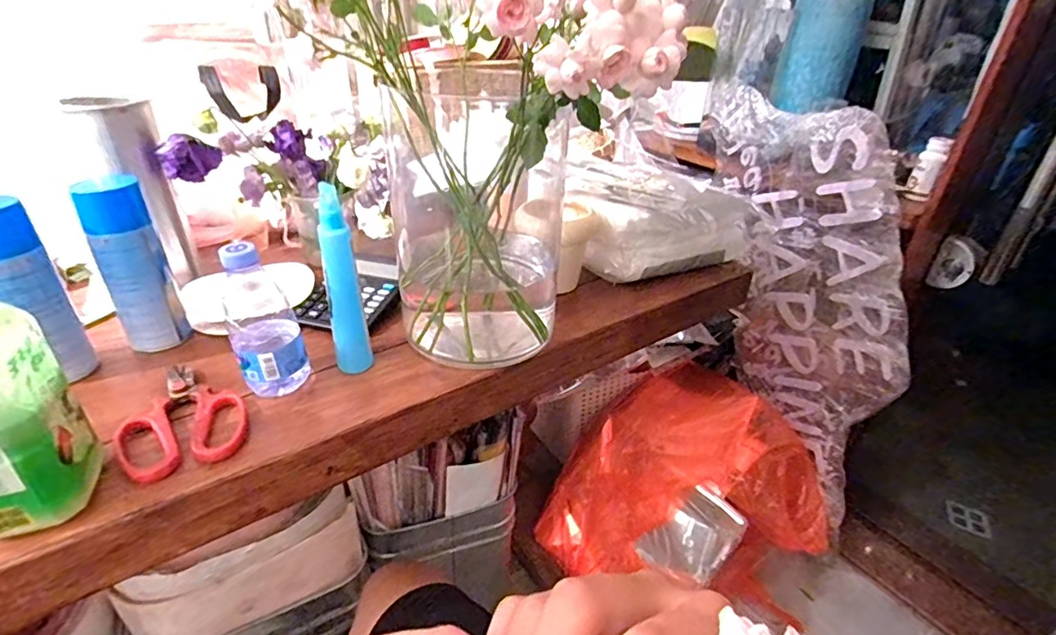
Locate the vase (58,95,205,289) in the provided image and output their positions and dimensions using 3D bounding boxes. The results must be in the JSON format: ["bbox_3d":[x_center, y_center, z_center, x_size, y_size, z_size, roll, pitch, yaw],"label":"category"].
[{"bbox_3d":[-0.511,-0.160,0.704,0.087,0.232,0.073,-15,36,-26],"label":"vase"}]

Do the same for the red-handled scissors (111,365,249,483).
[{"bbox_3d":[-0.338,0.095,0.527,0.107,0.013,0.153,-13,36,-24],"label":"red-handled scissors"}]

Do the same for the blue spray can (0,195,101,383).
[{"bbox_3d":[-0.498,-0.020,0.532,0.062,0.185,0.055,-26,42,-38],"label":"blue spray can"}]

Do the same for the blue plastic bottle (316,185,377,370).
[{"bbox_3d":[-0.194,-0.032,0.565,0.039,0.205,0.028,-9,34,-18],"label":"blue plastic bottle"}]

